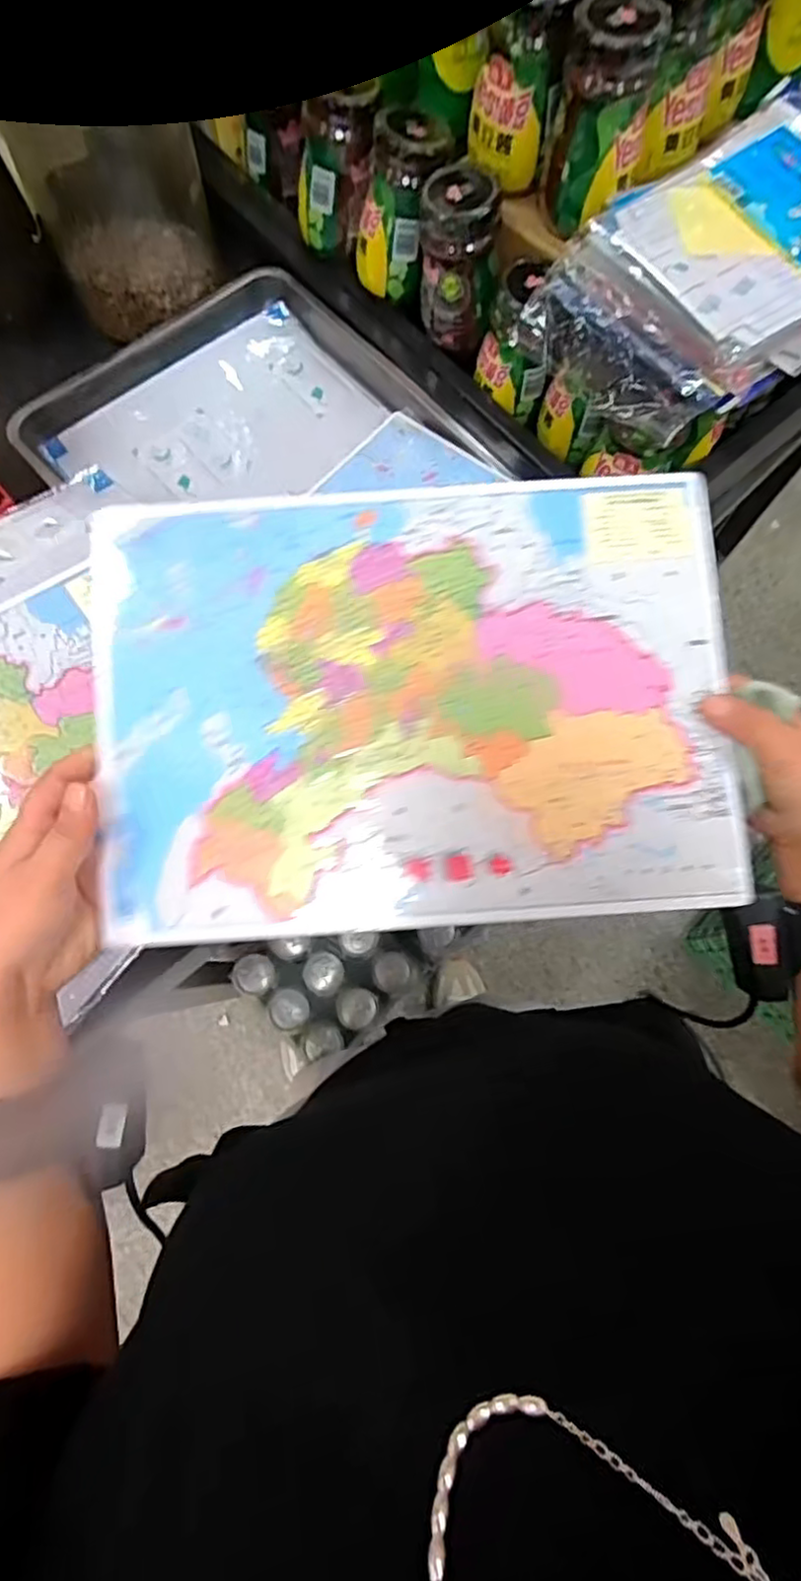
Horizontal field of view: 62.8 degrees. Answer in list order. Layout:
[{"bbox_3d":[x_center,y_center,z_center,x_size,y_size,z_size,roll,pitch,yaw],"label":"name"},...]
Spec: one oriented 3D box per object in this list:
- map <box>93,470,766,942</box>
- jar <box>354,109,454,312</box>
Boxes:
[{"bbox_3d":[0.008,-0.053,0.389,0.366,0.008,0.259,-4,85,0],"label":"map"},{"bbox_3d":[0.000,-0.612,0.698,0.075,0.158,0.074,33,56,8],"label":"jar"}]

